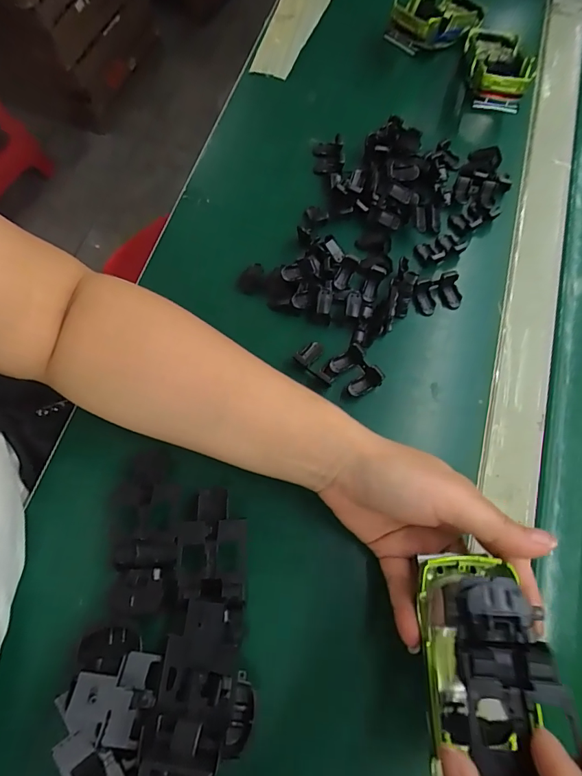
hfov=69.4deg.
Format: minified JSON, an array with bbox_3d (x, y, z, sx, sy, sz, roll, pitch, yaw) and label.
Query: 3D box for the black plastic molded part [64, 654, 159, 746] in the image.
[{"bbox_3d":[-0.099,0.170,0.232,0.042,0.019,0.041,26,84,-17],"label":"black plastic molded part"}]

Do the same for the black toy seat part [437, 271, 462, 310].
[{"bbox_3d":[0.131,-0.080,0.343,0.015,0.013,0.028,-8,71,-3],"label":"black toy seat part"}]

